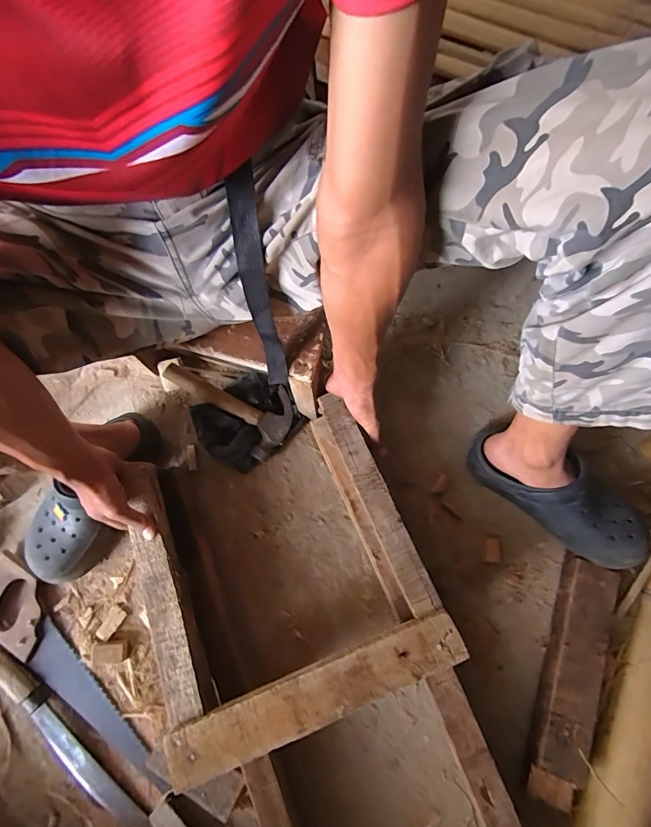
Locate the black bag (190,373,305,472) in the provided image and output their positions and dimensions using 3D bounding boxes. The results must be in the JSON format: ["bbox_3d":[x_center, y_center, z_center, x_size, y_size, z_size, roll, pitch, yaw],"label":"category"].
[{"bbox_3d":[-0.127,0.015,0.667,0.156,0.061,0.132,-35,77,-9],"label":"black bag"}]

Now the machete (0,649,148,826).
[{"bbox_3d":[-0.389,0.454,0.574,0.344,0.019,0.056,38,78,10],"label":"machete"}]

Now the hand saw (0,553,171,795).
[{"bbox_3d":[-0.382,0.390,0.593,0.399,0.018,0.089,43,79,11],"label":"hand saw"}]

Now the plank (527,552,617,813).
[{"bbox_3d":[0.351,0.374,0.575,0.069,0.042,0.321,20,75,6],"label":"plank"}]

